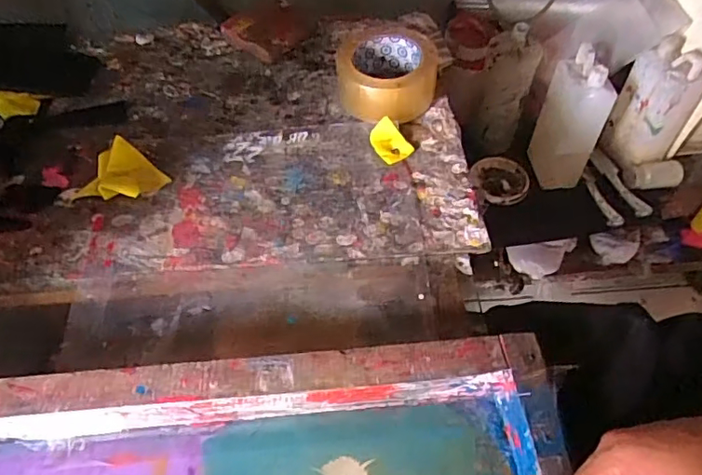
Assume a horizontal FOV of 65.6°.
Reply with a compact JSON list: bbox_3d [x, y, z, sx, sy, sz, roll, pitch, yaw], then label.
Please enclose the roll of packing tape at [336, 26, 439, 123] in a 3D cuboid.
[{"bbox_3d":[0.040,-0.189,0.621,0.108,0.062,0.104,1,53,-1],"label":"roll of packing tape"}]

